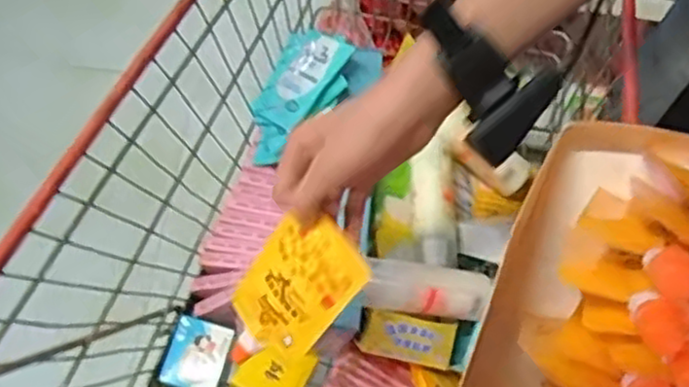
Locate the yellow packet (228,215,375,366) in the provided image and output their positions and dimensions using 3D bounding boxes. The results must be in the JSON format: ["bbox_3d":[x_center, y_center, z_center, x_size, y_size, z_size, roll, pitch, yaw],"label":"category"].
[{"bbox_3d":[-0.035,0.062,0.495,0.072,0.006,0.107,48,117,20],"label":"yellow packet"}]

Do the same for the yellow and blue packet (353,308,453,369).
[{"bbox_3d":[0.060,0.135,0.676,0.094,0.048,0.014,19,22,-18],"label":"yellow and blue packet"}]

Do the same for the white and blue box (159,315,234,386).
[{"bbox_3d":[-0.150,0.162,0.732,0.060,0.023,0.069,13,68,6],"label":"white and blue box"}]

